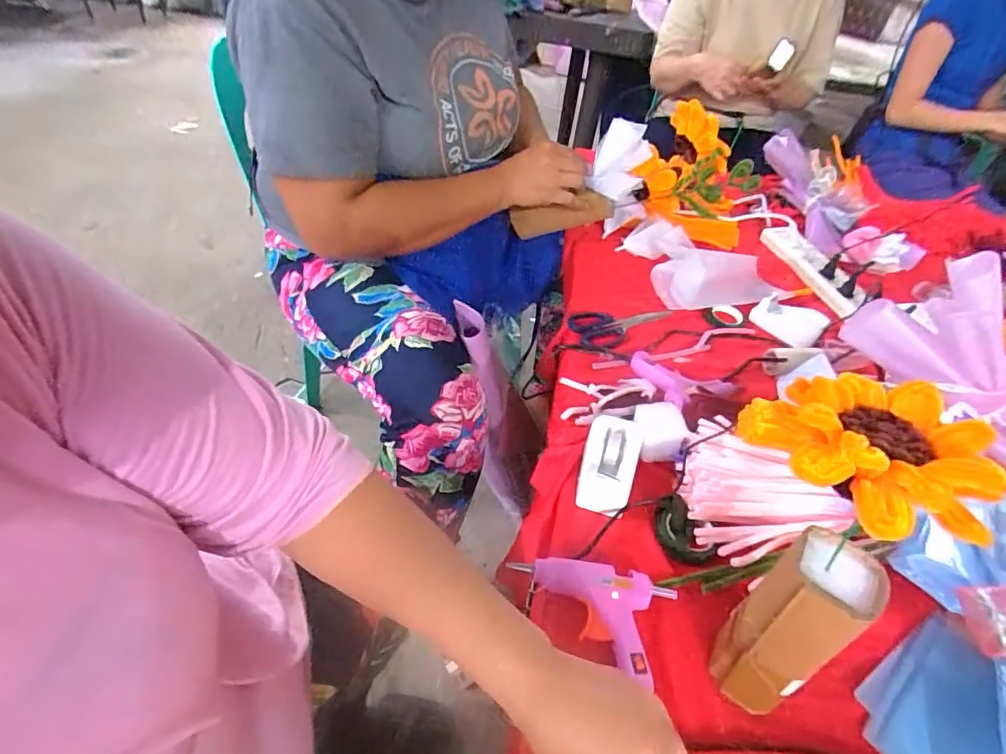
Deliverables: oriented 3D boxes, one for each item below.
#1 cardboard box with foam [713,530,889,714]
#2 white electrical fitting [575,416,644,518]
[{"bbox_3d":[0.206,0.182,0.391,0.067,0.151,0.057,-25,51,-33],"label":"cardboard box with foam"},{"bbox_3d":[0.112,0.088,0.560,0.054,0.027,0.109,16,57,9],"label":"white electrical fitting"}]

